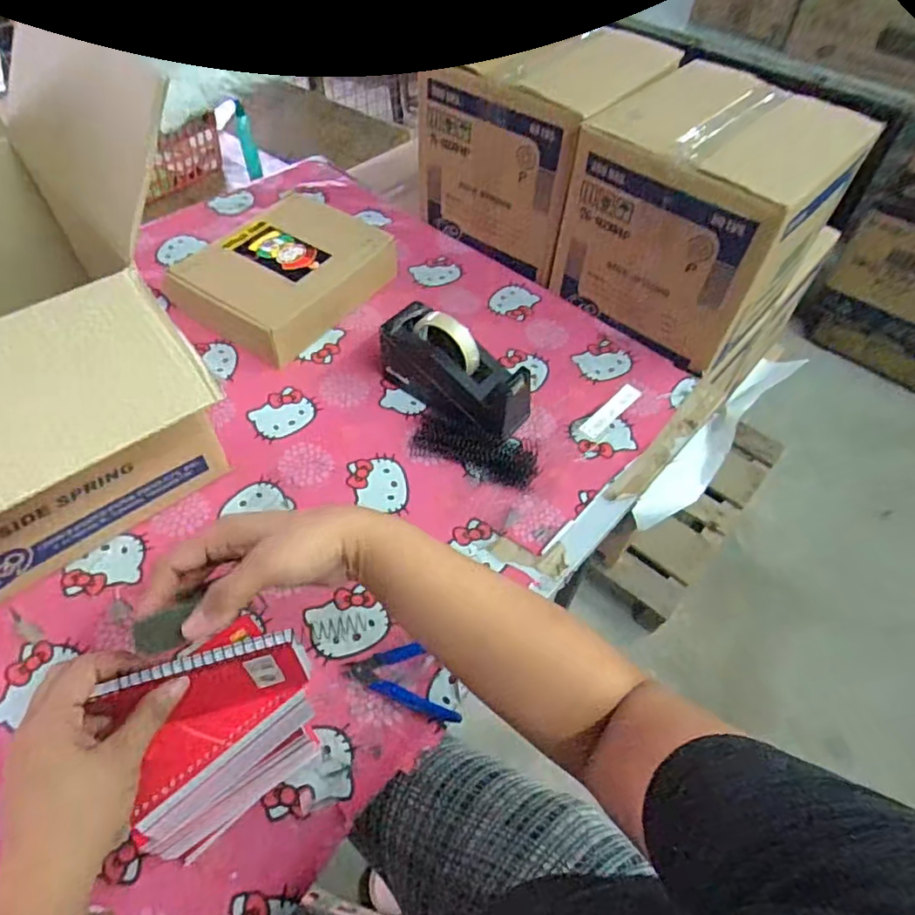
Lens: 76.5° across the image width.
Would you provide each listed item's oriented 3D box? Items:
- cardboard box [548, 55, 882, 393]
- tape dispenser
[{"bbox_3d":[0.358,-0.353,0.851,0.319,0.271,0.292,-37,64,-26],"label":"cardboard box"},{"bbox_3d":[-0.008,-0.110,0.746,0.205,0.114,0.080,35,59,20],"label":"tape dispenser"}]

